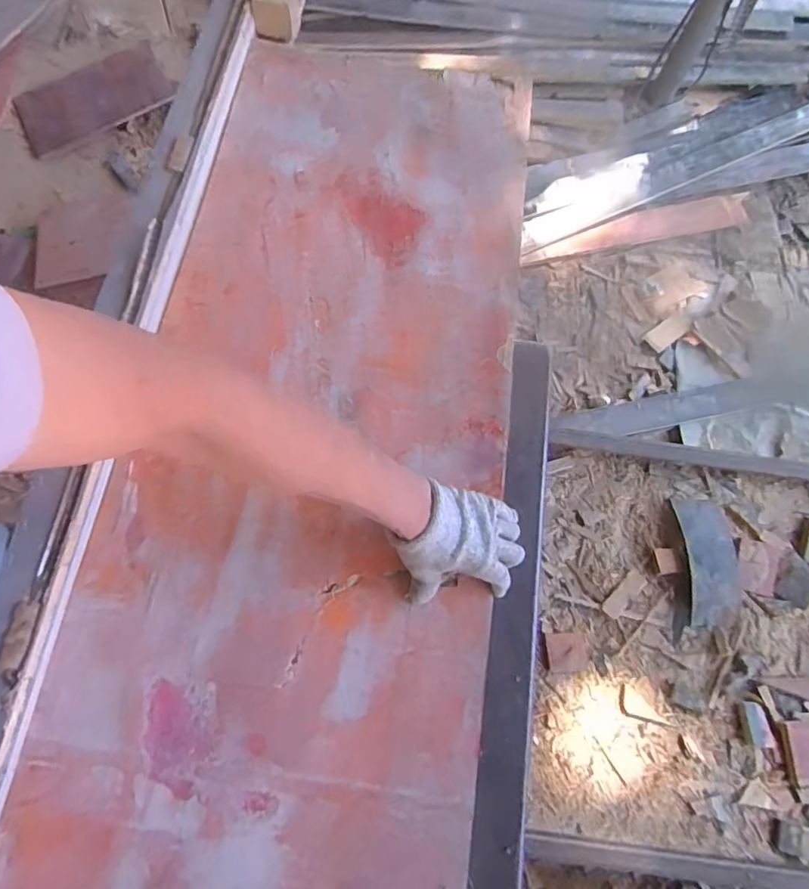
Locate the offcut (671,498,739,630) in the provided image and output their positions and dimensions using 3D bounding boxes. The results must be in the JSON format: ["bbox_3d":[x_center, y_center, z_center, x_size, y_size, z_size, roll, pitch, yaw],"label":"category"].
[{"bbox_3d":[0.389,0.147,0.678,0.057,0.038,0.162,1,73,-1],"label":"offcut"}]

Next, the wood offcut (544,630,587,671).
[{"bbox_3d":[0.199,0.255,0.662,0.047,0.004,0.044,-3,73,-2],"label":"wood offcut"}]

